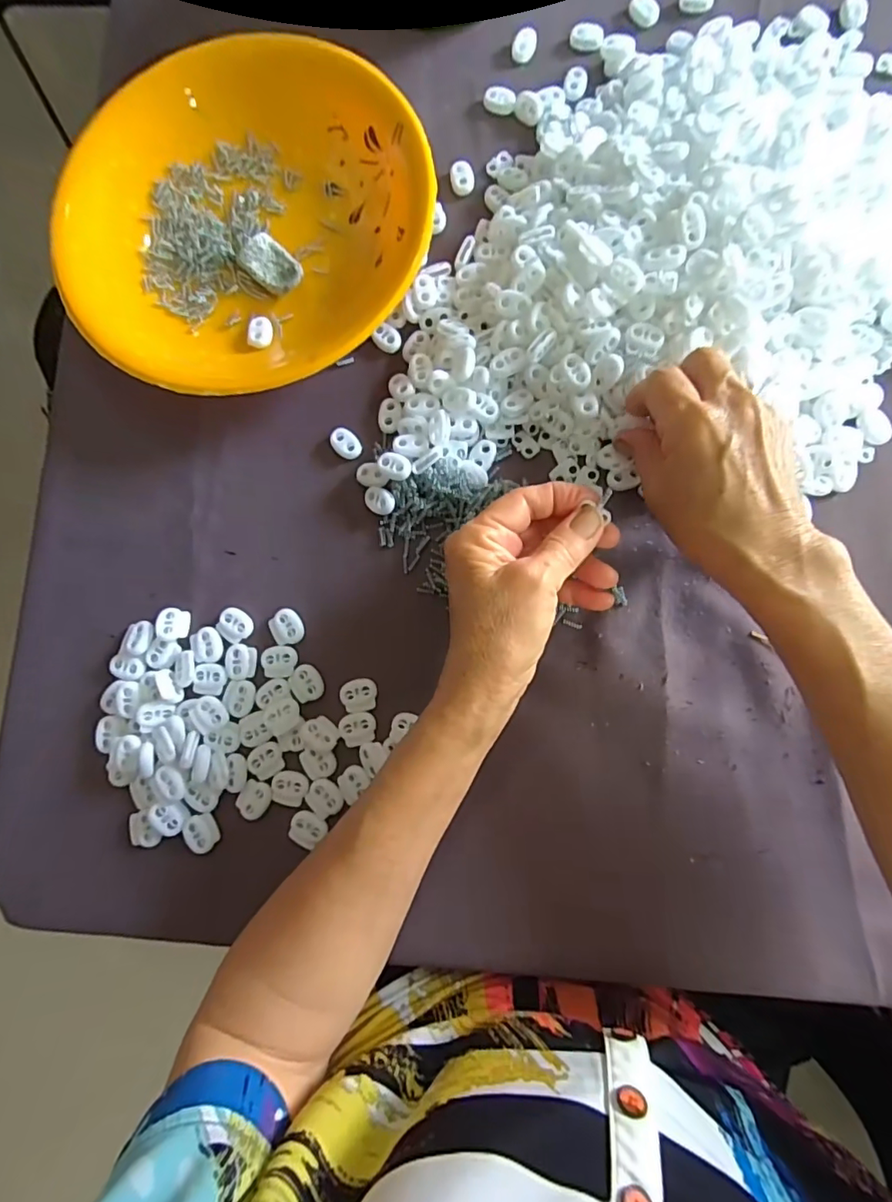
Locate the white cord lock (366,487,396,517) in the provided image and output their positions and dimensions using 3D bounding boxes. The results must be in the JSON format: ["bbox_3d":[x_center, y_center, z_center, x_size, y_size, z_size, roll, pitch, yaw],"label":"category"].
[{"bbox_3d":[-0.042,-0.063,0.327,0.021,0.005,0.016,29,105,16],"label":"white cord lock"}]

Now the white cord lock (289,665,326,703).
[{"bbox_3d":[-0.085,0.050,0.316,0.019,0.004,0.021,-36,81,-2],"label":"white cord lock"}]

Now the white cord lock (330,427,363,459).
[{"bbox_3d":[-0.065,-0.102,0.337,0.016,0.004,0.022,-42,82,-3],"label":"white cord lock"}]

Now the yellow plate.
[{"bbox_3d":[-0.134,-0.250,0.343,0.234,0.038,0.224,-1,82,4],"label":"yellow plate"}]

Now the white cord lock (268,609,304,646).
[{"bbox_3d":[-0.099,0.016,0.324,0.020,0.005,0.022,-32,81,-1],"label":"white cord lock"}]

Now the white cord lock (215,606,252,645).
[{"bbox_3d":[-0.132,0.015,0.326,0.020,0.006,0.020,24,84,7],"label":"white cord lock"}]

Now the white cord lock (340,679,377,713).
[{"bbox_3d":[-0.053,0.057,0.314,0.021,0.004,0.020,-3,82,3],"label":"white cord lock"}]

